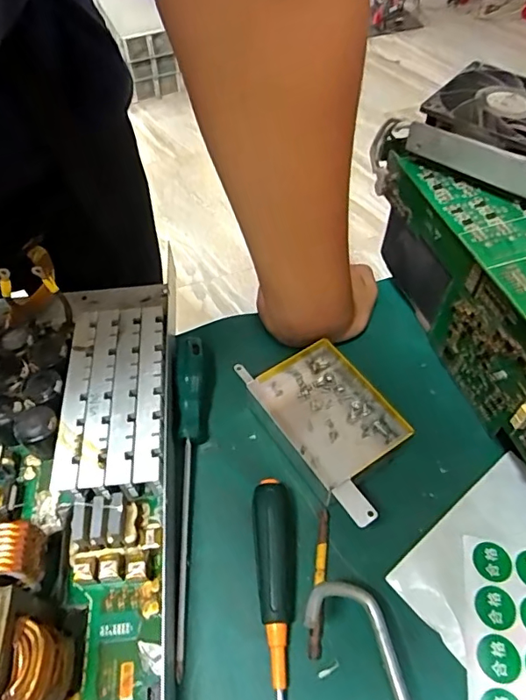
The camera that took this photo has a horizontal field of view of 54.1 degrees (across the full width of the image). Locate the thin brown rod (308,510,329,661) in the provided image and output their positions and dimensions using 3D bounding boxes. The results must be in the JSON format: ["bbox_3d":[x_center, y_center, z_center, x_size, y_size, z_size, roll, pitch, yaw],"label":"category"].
[{"bbox_3d":[0.036,0.146,0.328,0.009,0.005,0.087,5,55,5],"label":"thin brown rod"}]

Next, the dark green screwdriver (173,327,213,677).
[{"bbox_3d":[-0.050,0.087,0.362,0.025,0.026,0.230,-3,55,-1],"label":"dark green screwdriver"}]

